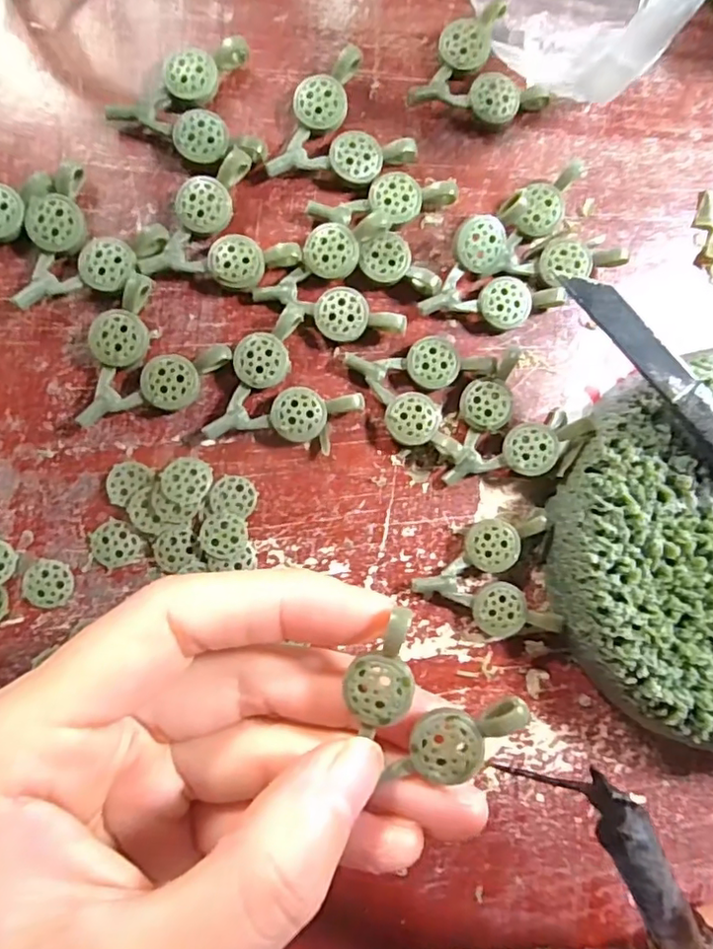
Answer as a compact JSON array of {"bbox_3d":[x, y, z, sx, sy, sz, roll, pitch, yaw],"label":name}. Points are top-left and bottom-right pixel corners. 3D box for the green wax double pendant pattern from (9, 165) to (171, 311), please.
[{"bbox_3d":[-0.070,-0.055,0.143,0.030,0.008,0.036,36,85,-4],"label":"green wax double pendant pattern"}]

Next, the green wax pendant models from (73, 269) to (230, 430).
[{"bbox_3d":[-0.055,-0.027,0.143,0.030,0.007,0.036,40,85,-3],"label":"green wax pendant models"}]

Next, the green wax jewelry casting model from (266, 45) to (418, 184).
[{"bbox_3d":[-0.007,-0.089,0.151,0.036,0.008,0.030,-34,92,-6],"label":"green wax jewelry casting model"}]

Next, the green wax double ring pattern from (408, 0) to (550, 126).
[{"bbox_3d":[0.032,-0.108,0.157,0.035,0.007,0.030,-33,92,-6],"label":"green wax double ring pattern"}]

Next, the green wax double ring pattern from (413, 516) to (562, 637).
[{"bbox_3d":[0.033,0.028,0.149,0.035,0.009,0.029,-7,89,-6],"label":"green wax double ring pattern"}]

